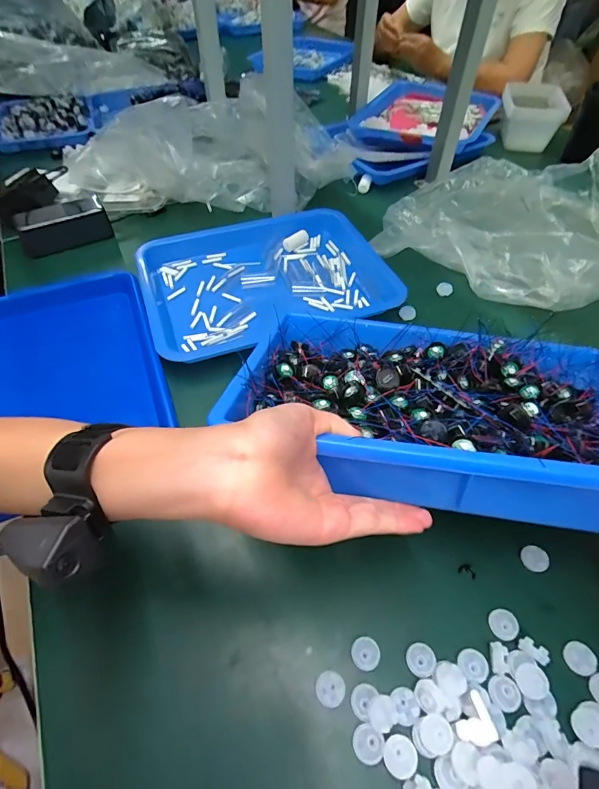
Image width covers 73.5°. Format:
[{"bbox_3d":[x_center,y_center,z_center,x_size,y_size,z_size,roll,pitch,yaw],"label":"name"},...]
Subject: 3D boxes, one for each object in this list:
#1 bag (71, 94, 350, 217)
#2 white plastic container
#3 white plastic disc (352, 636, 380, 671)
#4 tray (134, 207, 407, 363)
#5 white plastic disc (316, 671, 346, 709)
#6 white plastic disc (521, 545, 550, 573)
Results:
[{"bbox_3d":[-0.158,-0.418,0.684,0.448,0.134,0.175,-8,51,-7],"label":"bag"},{"bbox_3d":[0.526,-0.628,0.910,0.146,0.090,0.131,10,52,7],"label":"white plastic container"},{"bbox_3d":[0.050,0.197,0.305,0.020,0.005,0.021,0,51,0],"label":"white plastic disc"},{"bbox_3d":[-0.049,-0.168,0.574,0.335,0.050,0.257,-15,53,-13],"label":"tray"},{"bbox_3d":[0.023,0.215,0.292,0.020,0.004,0.021,0,51,0],"label":"white plastic disc"},{"bbox_3d":[0.205,0.142,0.348,0.021,0.004,0.021,0,51,0],"label":"white plastic disc"}]

